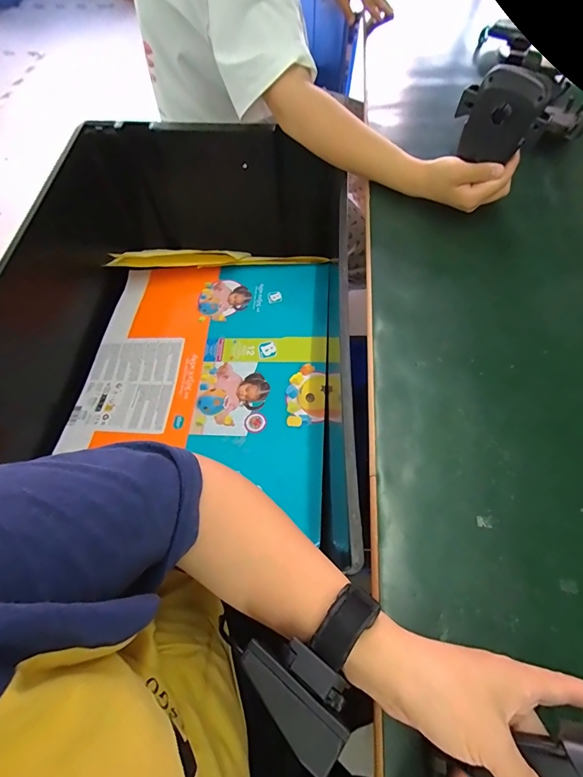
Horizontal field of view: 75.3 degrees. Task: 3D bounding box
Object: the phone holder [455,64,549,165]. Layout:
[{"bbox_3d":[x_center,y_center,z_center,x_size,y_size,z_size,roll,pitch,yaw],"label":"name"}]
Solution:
[{"bbox_3d":[0.225,-0.295,0.410,0.089,0.077,0.033,33,66,17],"label":"phone holder"}]

